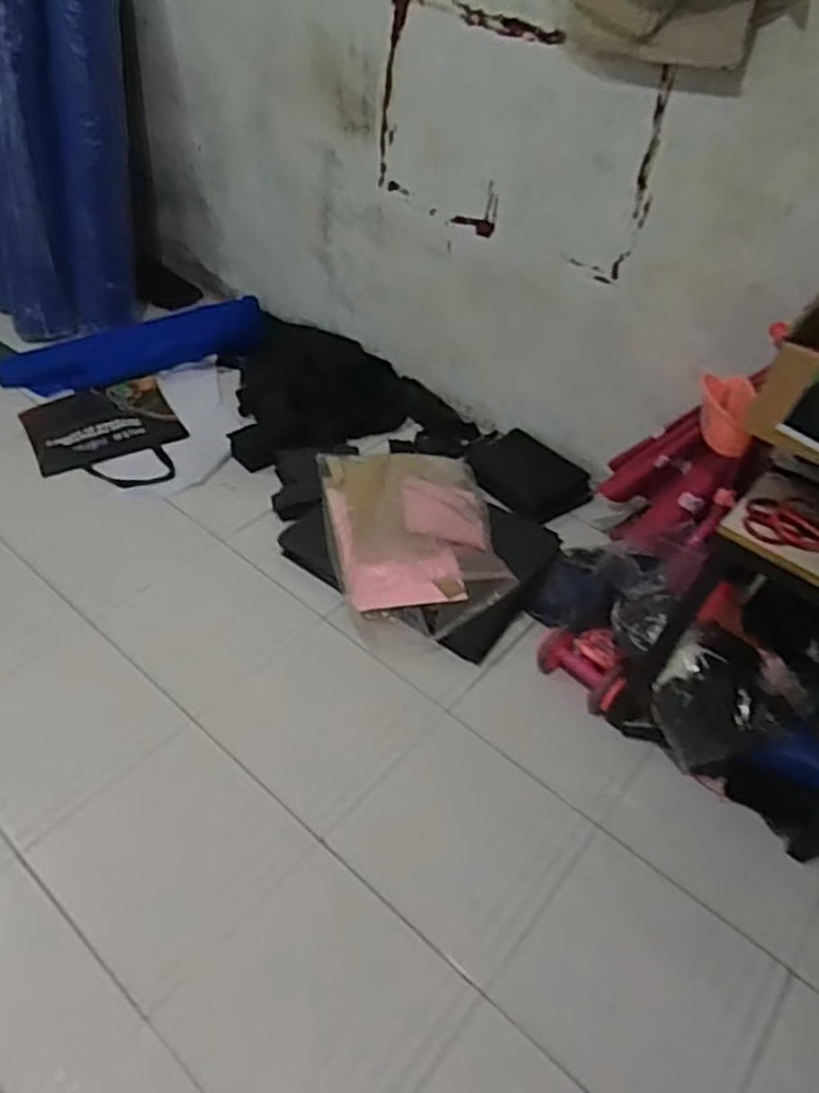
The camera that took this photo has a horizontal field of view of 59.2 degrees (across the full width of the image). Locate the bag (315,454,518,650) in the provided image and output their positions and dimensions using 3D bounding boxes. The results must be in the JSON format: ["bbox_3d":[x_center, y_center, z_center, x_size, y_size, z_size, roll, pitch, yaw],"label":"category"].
[{"bbox_3d":[0.010,-0.065,1.926,0.439,0.174,0.630,-6,46,-9],"label":"bag"}]

